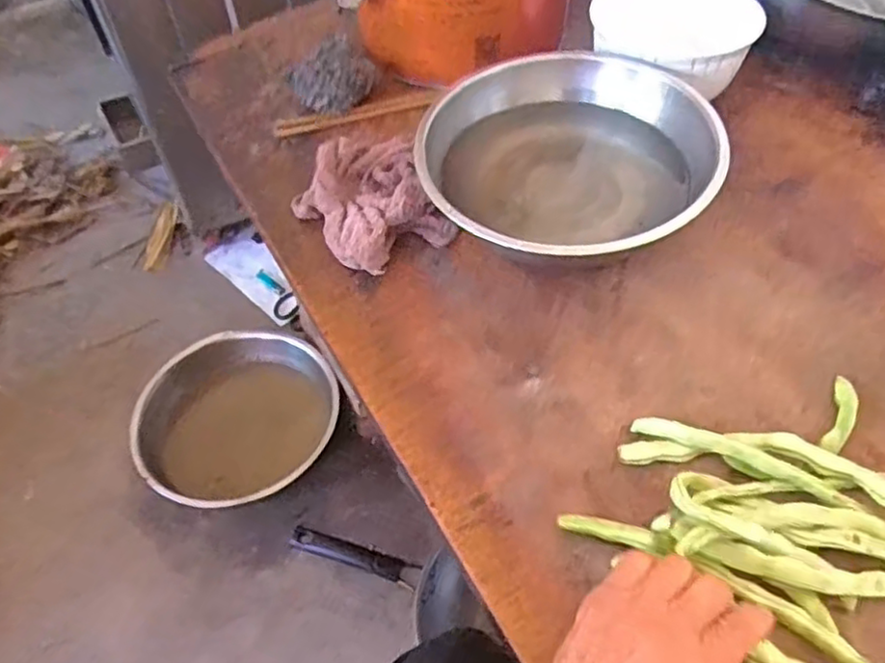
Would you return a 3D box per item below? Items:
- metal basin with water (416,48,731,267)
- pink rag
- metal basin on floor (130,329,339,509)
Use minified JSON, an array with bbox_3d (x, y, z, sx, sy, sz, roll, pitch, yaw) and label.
[{"bbox_3d":[0.097,-0.140,0.586,0.221,0.096,0.212,-1,52,2],"label":"metal basin with water"},{"bbox_3d":[-0.064,-0.115,0.614,0.110,0.043,0.126,-24,55,-15],"label":"pink rag"},{"bbox_3d":[-0.329,0.136,1.147,0.311,0.087,0.278,-4,53,1],"label":"metal basin on floor"}]

